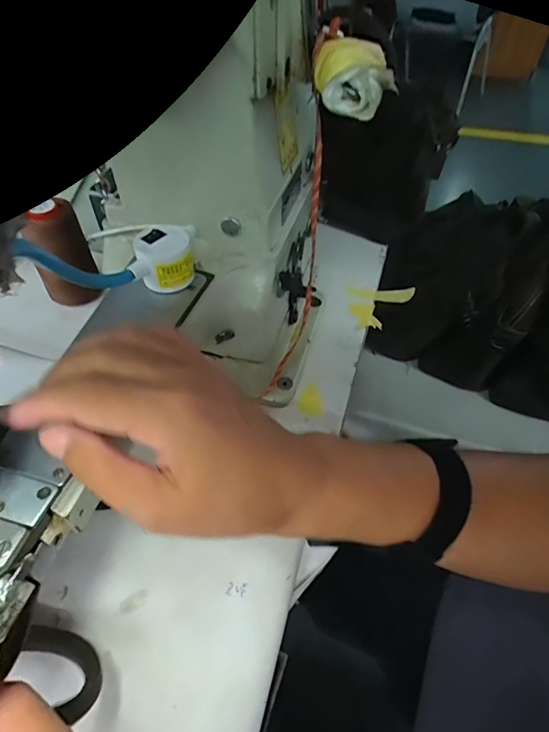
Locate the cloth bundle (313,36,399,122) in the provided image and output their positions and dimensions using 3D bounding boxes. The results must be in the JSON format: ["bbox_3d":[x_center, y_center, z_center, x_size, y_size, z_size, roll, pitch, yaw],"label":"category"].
[{"bbox_3d":[0.043,-0.152,0.235,0.040,0.031,0.026,-5,52,-3],"label":"cloth bundle"}]

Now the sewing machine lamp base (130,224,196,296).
[{"bbox_3d":[-0.074,-0.075,0.304,0.038,0.033,0.042,-5,52,-2],"label":"sewing machine lamp base"}]

